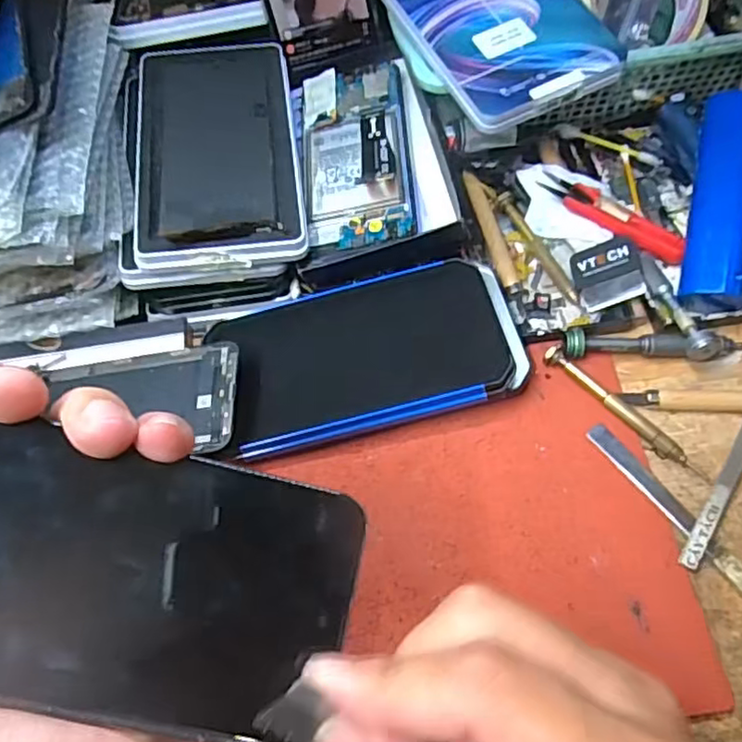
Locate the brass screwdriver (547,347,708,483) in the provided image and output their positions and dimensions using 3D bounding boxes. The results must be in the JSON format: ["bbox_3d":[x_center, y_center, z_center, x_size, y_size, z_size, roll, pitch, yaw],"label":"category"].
[{"bbox_3d":[0.141,0.022,0.359,0.009,0.008,0.106,-41,65,-16],"label":"brass screwdriver"}]

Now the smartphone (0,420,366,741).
[{"bbox_3d":[-0.072,0.051,0.168,0.135,0.007,0.065,16,71,-9],"label":"smartphone"}]

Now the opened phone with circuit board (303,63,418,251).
[{"bbox_3d":[-0.010,-0.144,0.421,0.068,0.007,0.150,-9,64,9],"label":"opened phone with circuit board"}]

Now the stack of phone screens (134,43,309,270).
[{"bbox_3d":[-0.098,-0.146,0.417,0.099,0.020,0.180,-9,64,-1],"label":"stack of phone screens"}]

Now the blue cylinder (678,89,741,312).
[{"bbox_3d":[0.211,-0.104,0.386,0.035,0.024,0.133,10,85,8],"label":"blue cylinder"}]

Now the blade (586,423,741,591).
[{"bbox_3d":[0.162,0.077,0.332,0.014,0.009,0.129,-33,63,-13],"label":"blade"}]

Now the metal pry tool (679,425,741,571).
[{"bbox_3d":[0.193,0.049,0.341,0.011,0.008,0.128,29,67,20],"label":"metal pry tool"}]

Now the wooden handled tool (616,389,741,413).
[{"bbox_3d":[0.204,0.016,0.361,0.120,0.010,0.015,3,61,7],"label":"wooden handled tool"}]

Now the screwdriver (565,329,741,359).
[{"bbox_3d":[0.178,-0.015,0.376,0.126,0.017,0.017,0,61,5],"label":"screwdriver"}]

